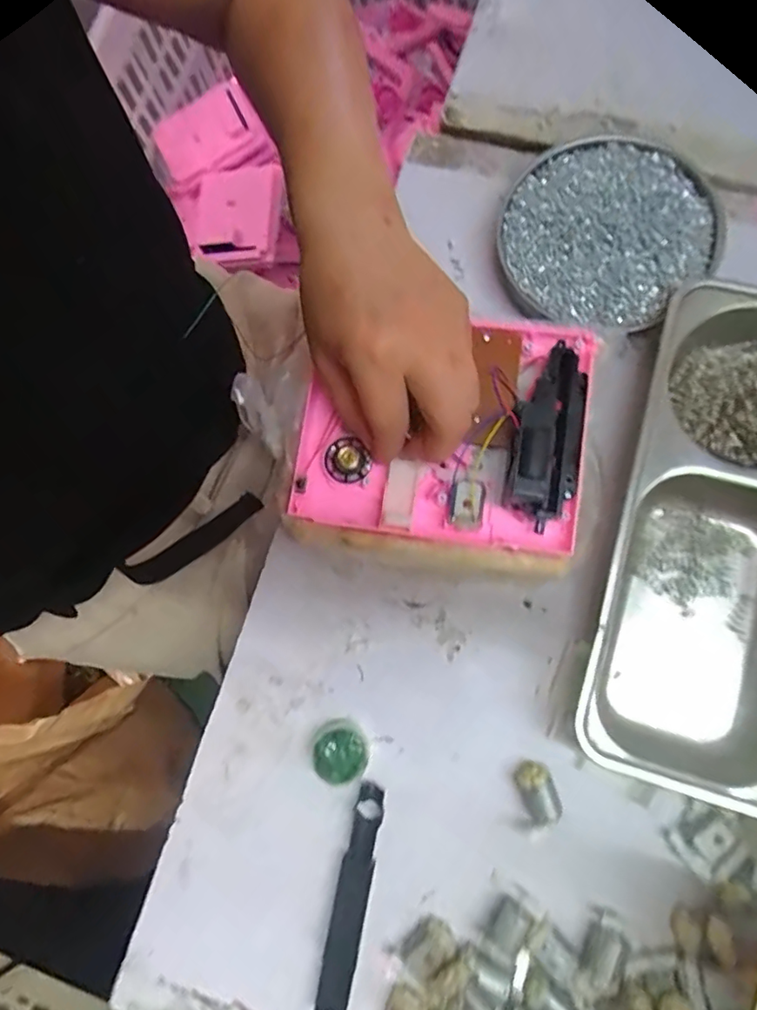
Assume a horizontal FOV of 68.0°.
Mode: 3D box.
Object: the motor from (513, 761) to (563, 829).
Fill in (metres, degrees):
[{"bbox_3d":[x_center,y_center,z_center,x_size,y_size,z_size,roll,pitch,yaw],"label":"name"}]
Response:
[{"bbox_3d":[0.091,0.164,0.319,0.020,0.020,0.030,-23,78,3],"label":"motor"}]

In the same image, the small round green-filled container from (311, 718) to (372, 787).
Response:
[{"bbox_3d":[-0.023,0.146,0.333,0.033,0.018,0.032,-1,80,7],"label":"small round green-filled container"}]

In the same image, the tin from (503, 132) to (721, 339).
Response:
[{"bbox_3d":[0.146,-0.176,0.366,0.129,0.036,0.127,0,80,0],"label":"tin"}]

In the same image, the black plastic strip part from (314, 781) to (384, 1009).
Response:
[{"bbox_3d":[-0.015,0.225,0.322,0.019,0.008,0.121,10,82,9],"label":"black plastic strip part"}]

